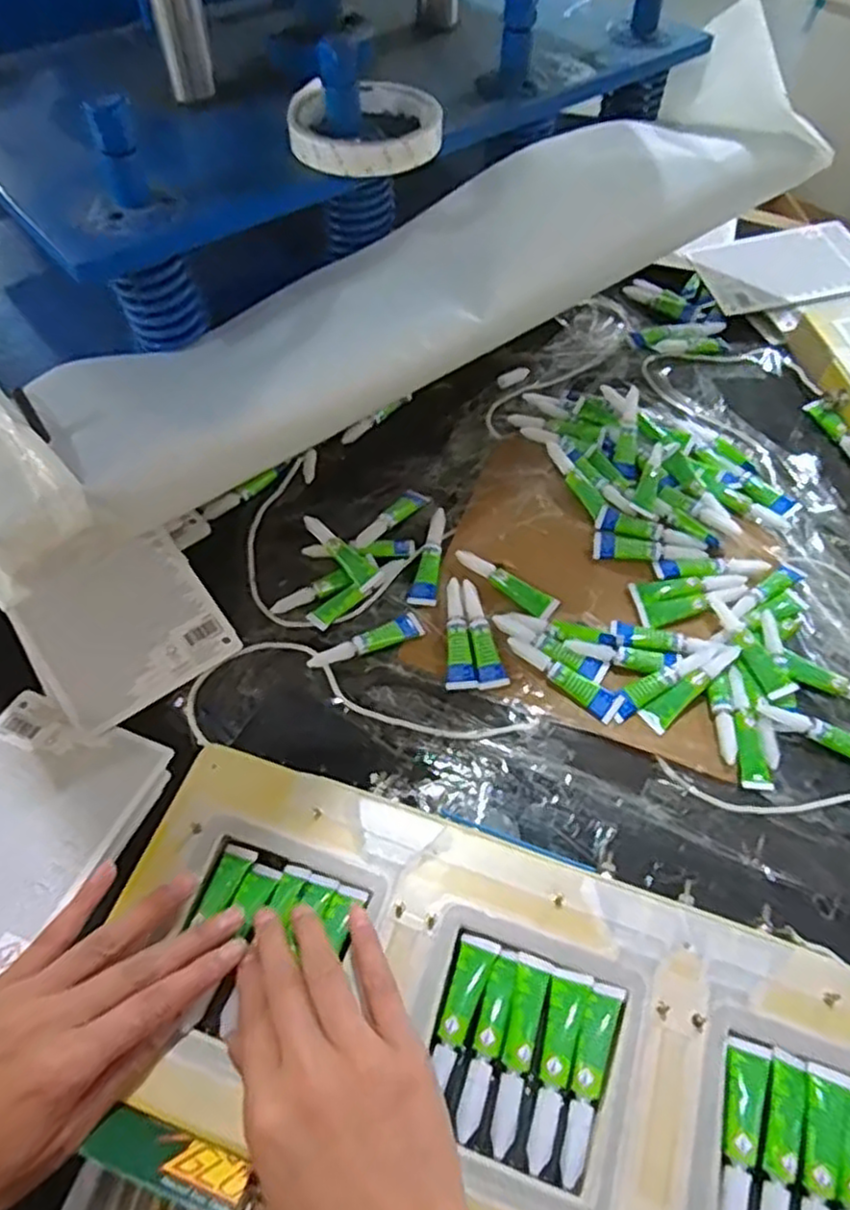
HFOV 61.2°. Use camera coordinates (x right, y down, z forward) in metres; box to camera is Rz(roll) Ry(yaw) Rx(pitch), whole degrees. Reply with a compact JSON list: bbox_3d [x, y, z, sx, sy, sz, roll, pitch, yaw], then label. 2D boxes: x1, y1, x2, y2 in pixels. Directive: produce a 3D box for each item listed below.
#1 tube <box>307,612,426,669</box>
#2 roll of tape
[{"bbox_3d":[-0.039,0.026,0.490,0.081,0.007,0.019,-27,60,-18],"label":"tube"},{"bbox_3d":[-0.036,-0.281,0.423,0.088,0.019,0.088,-6,56,-5],"label":"roll of tape"}]

